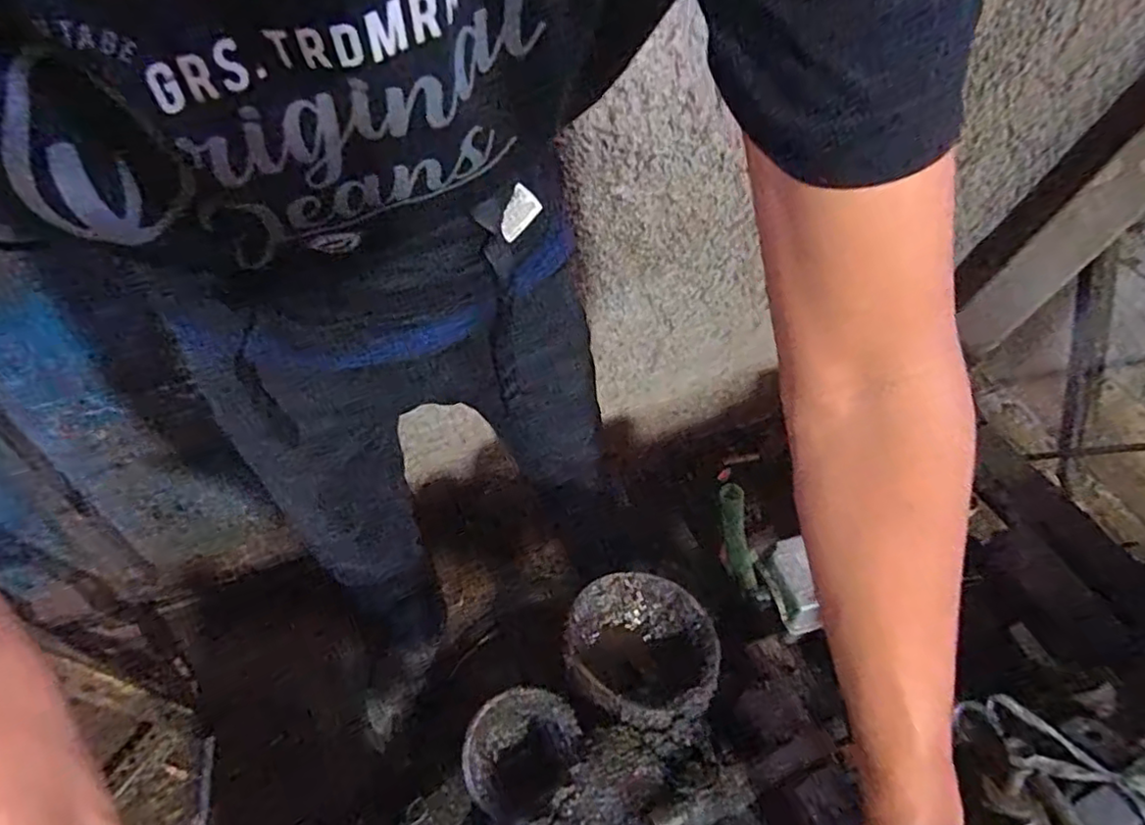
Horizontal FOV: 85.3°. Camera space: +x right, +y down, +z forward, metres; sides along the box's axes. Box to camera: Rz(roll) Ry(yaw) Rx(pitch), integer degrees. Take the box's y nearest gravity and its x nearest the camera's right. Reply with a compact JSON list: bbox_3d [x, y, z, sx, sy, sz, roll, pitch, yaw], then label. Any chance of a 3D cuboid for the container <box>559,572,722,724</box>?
[{"bbox_3d":[0.053,0.188,0.501,0.114,0.051,0.122,3,50,-4],"label":"container"}]

